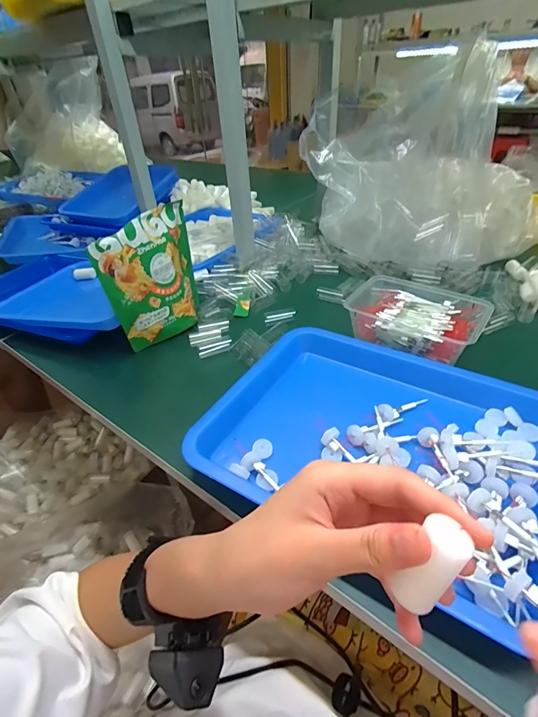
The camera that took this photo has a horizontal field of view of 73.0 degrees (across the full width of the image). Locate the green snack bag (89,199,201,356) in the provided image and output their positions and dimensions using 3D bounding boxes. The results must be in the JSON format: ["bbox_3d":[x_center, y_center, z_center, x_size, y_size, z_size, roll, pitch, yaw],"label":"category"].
[{"bbox_3d":[-0.162,-0.120,0.538,0.033,0.168,0.169,14,45,34],"label":"green snack bag"}]

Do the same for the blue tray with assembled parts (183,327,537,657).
[{"bbox_3d":[0.117,0.082,0.383,0.333,0.057,0.278,21,45,29],"label":"blue tray with assembled parts"}]

